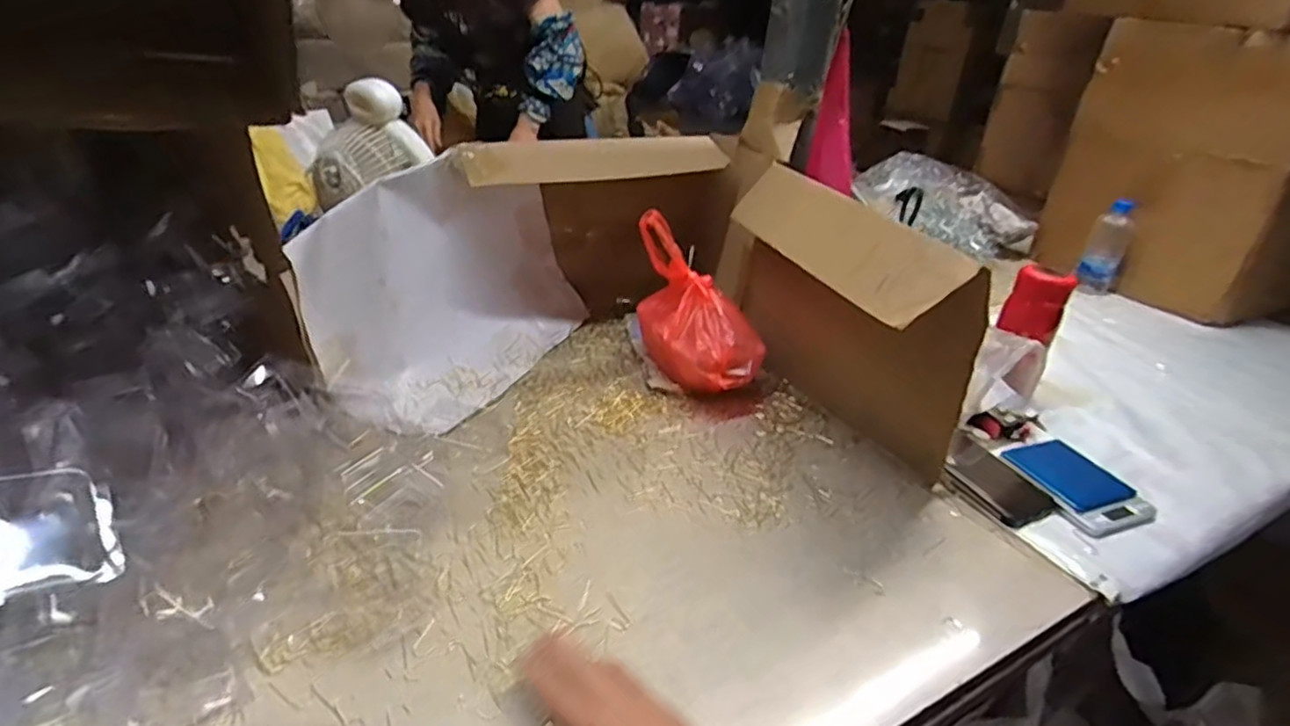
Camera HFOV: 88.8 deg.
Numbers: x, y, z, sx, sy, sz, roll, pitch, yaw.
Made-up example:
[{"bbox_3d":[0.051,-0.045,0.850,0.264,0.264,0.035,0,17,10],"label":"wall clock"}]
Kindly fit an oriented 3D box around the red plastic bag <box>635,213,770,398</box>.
[{"bbox_3d":[0.060,-0.055,0.809,0.182,0.188,0.096,19,31,21],"label":"red plastic bag"}]

